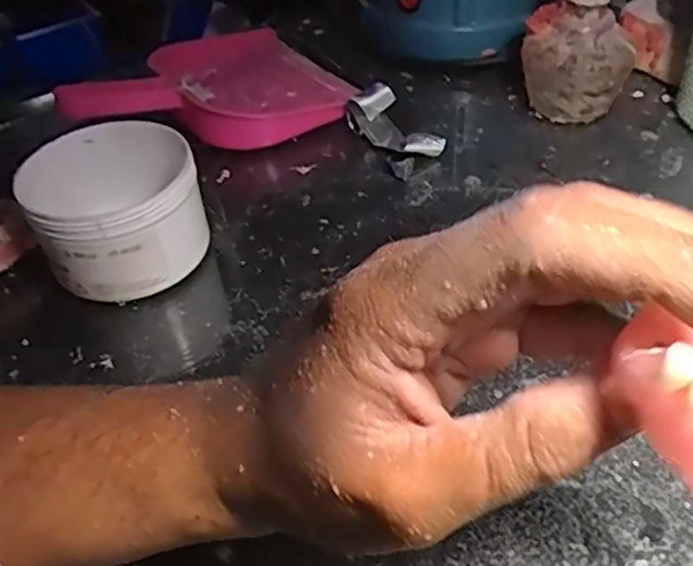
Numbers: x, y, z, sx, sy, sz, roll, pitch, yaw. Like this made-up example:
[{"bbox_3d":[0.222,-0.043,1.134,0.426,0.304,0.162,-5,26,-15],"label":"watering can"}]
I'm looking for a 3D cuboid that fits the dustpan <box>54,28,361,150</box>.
[{"bbox_3d":[-0.104,-0.154,0.517,0.197,0.042,0.146,-10,43,-5],"label":"dustpan"}]

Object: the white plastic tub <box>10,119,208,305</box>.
[{"bbox_3d":[-0.130,-0.041,0.385,0.089,0.063,0.099,-21,45,-16],"label":"white plastic tub"}]

